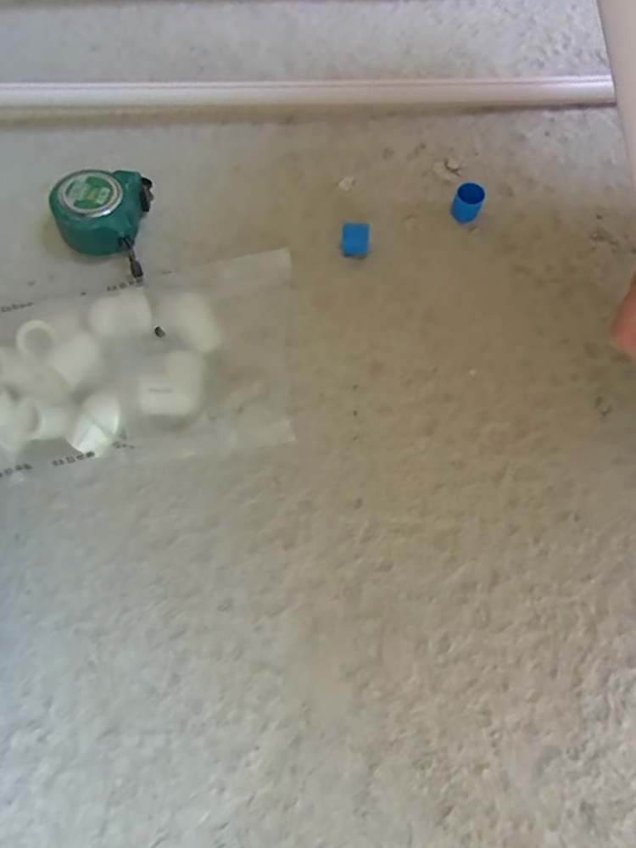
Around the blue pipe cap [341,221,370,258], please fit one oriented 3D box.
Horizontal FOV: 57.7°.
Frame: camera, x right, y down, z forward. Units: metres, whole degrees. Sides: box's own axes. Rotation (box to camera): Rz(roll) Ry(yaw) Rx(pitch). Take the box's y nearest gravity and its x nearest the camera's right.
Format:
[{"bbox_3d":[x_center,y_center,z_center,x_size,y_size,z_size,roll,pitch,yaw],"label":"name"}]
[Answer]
[{"bbox_3d":[0.029,-0.142,0.447,0.021,0.018,0.021,5,68,3],"label":"blue pipe cap"}]

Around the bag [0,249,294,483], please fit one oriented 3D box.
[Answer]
[{"bbox_3d":[-0.130,-0.042,0.402,0.222,0.039,0.146,-7,67,-1],"label":"bag"}]

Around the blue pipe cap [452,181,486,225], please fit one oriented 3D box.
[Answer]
[{"bbox_3d":[0.119,-0.176,0.460,0.022,0.025,0.017,13,68,6],"label":"blue pipe cap"}]

